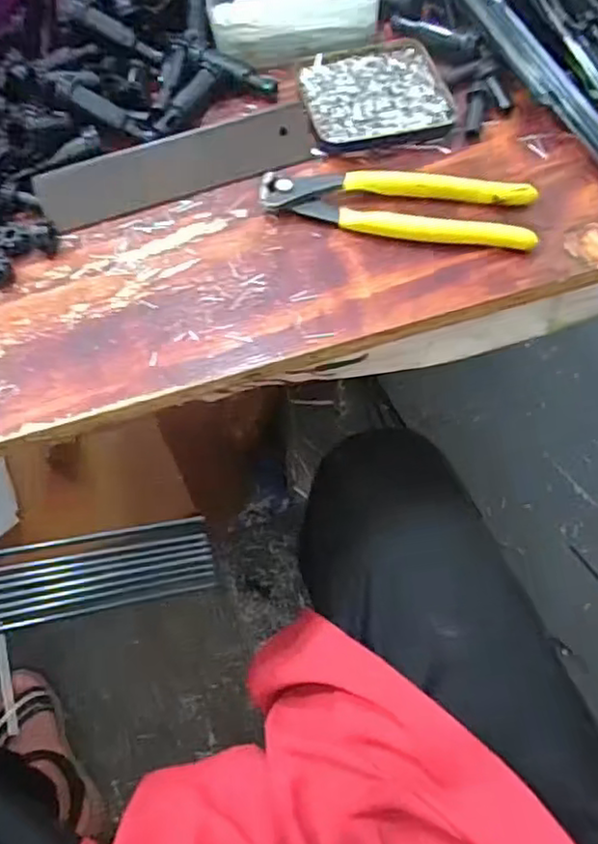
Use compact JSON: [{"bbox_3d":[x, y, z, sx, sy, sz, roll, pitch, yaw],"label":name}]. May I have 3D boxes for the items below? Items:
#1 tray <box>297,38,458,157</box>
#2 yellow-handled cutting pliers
[{"bbox_3d":[0.052,-0.228,0.460,0.095,0.014,0.090,-11,62,-3],"label":"tray"},{"bbox_3d":[0.061,-0.137,0.409,0.165,0.015,0.046,11,63,8],"label":"yellow-handled cutting pliers"}]

